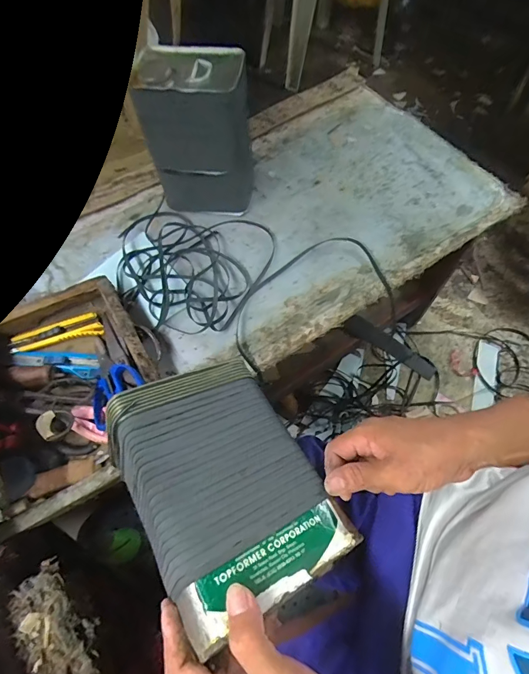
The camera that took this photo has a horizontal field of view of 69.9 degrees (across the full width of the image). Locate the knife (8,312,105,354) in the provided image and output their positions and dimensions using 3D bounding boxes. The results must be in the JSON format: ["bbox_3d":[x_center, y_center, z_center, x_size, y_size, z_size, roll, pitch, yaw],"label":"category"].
[{"bbox_3d":[-0.316,-0.007,0.577,0.128,0.022,0.036,-17,65,-7],"label":"knife"}]

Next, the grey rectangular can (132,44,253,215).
[{"bbox_3d":[-0.102,-0.330,0.642,0.155,0.233,0.109,5,64,4],"label":"grey rectangular can"}]

